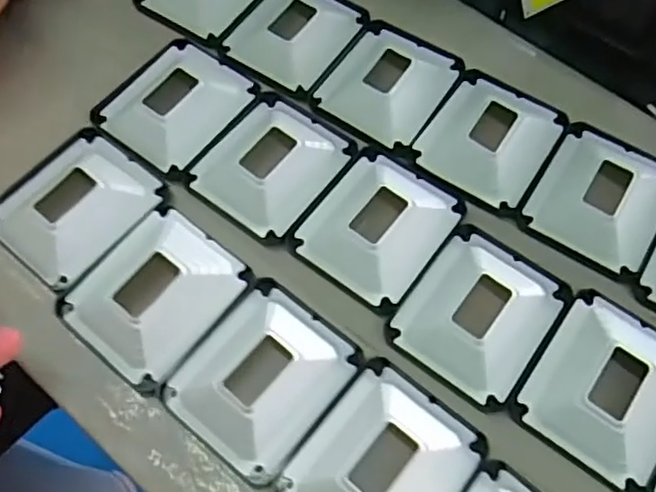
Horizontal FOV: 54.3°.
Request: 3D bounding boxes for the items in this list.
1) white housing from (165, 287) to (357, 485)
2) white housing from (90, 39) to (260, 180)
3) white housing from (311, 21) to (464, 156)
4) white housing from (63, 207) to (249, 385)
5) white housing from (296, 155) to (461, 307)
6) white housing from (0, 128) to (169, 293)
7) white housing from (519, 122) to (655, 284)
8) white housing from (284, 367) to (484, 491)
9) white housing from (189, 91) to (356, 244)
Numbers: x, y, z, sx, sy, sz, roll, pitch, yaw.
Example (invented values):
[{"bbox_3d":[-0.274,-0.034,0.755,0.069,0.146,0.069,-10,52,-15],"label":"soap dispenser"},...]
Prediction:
[{"bbox_3d":[-0.030,0.059,0.298,0.067,0.015,0.077,33,70,22],"label":"white housing"},{"bbox_3d":[-0.088,-0.086,0.365,0.071,0.012,0.078,32,70,22],"label":"white housing"},{"bbox_3d":[0.038,-0.099,0.378,0.065,0.014,0.081,27,68,20],"label":"white housing"},{"bbox_3d":[-0.085,0.022,0.314,0.066,0.015,0.076,33,70,22],"label":"white housing"},{"bbox_3d":[0.027,-0.013,0.333,0.063,0.013,0.076,31,70,22],"label":"white housing"},{"bbox_3d":[-0.134,-0.025,0.335,0.069,0.015,0.078,35,71,23],"label":"white housing"},{"bbox_3d":[0.150,-0.029,0.345,0.068,0.015,0.079,28,68,20],"label":"white housing"},{"bbox_3d":[0.026,0.097,0.279,0.063,0.016,0.076,33,70,22],"label":"white housing"},{"bbox_3d":[-0.030,-0.048,0.349,0.068,0.012,0.080,29,69,21],"label":"white housing"}]

